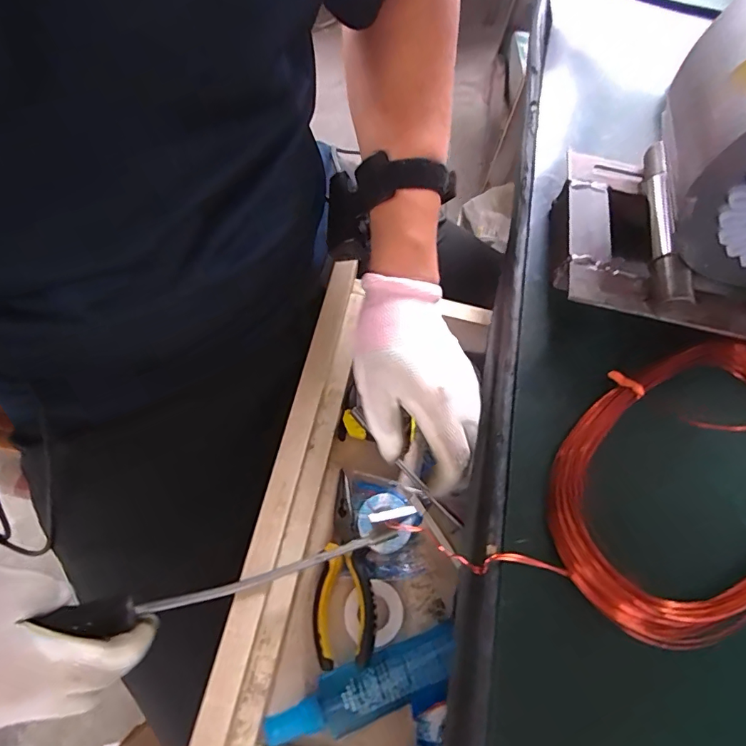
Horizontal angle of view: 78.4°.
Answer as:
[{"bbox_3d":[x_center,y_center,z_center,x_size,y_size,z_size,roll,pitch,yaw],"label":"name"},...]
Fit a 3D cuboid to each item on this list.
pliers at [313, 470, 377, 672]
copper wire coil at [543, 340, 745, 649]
[{"bbox_3d":[-0.025,0.160,0.388,0.049,0.017,0.150,-1,57,-3],"label":"pliers"},{"bbox_3d":[0.197,0.060,0.276,0.207,0.023,0.135,-26,72,-16],"label":"copper wire coil"}]

